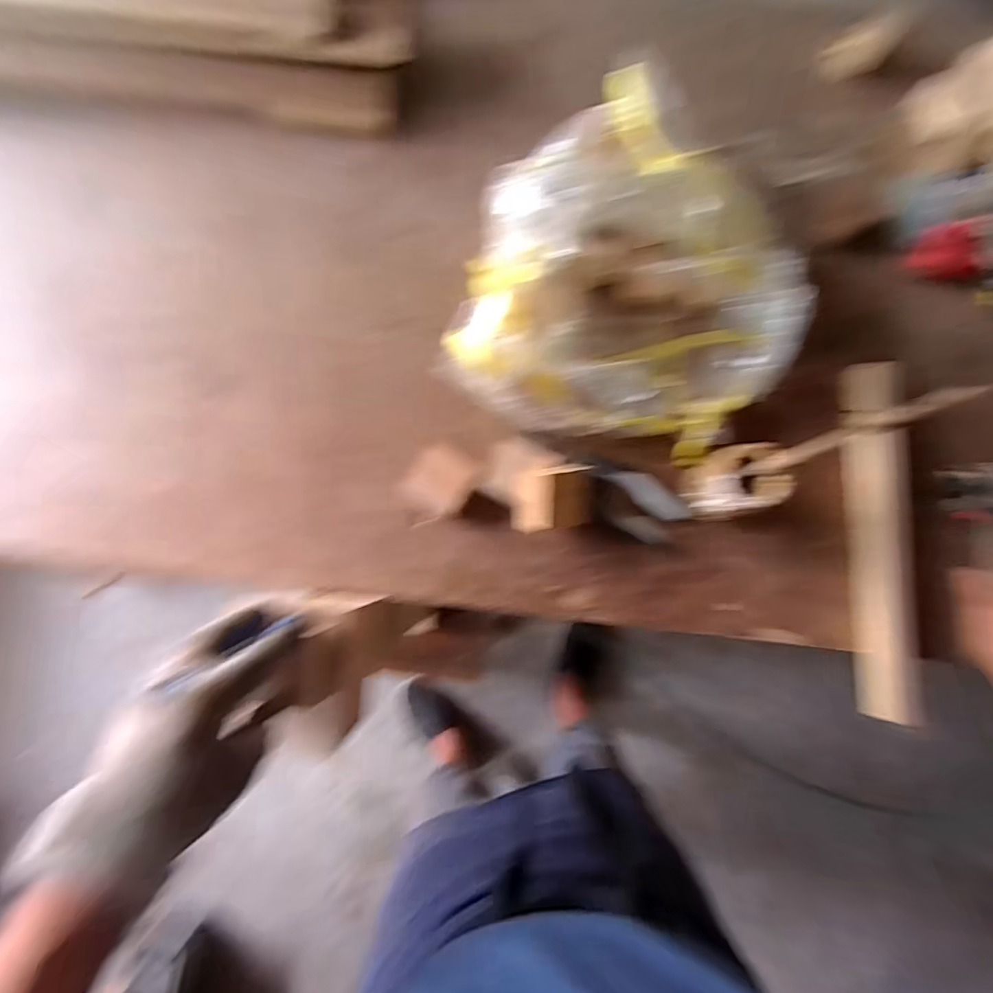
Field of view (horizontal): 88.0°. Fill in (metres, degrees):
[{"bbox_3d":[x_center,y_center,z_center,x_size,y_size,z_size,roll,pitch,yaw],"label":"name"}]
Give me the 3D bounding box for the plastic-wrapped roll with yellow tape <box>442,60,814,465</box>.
[{"bbox_3d":[0.147,-0.239,0.551,0.323,0.111,0.350,0,90,-3],"label":"plastic-wrapped roll with yellow tape"}]

